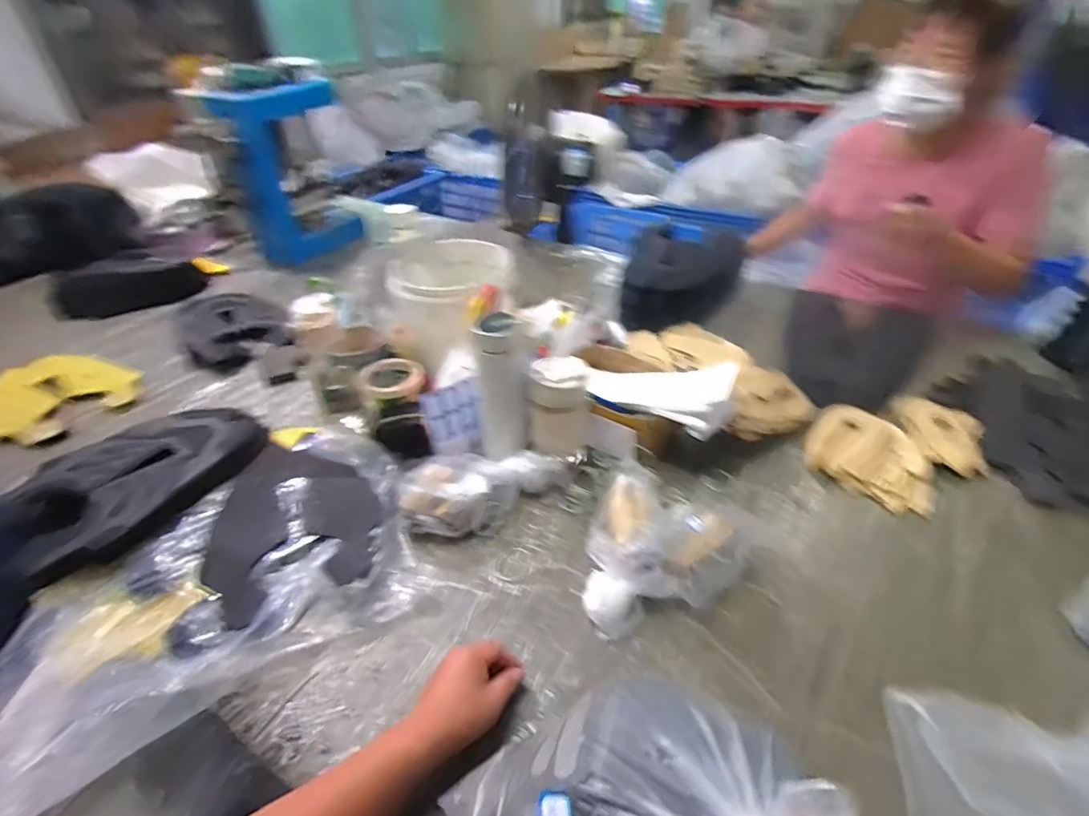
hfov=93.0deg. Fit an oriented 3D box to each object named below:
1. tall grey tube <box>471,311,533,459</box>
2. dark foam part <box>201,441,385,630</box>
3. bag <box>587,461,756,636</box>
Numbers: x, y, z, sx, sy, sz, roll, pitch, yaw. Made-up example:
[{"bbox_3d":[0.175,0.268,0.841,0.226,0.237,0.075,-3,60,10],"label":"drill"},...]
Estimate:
[{"bbox_3d":[-0.060,-0.030,0.750,0.076,0.208,0.069,-4,38,-1],"label":"tall grey tube"},{"bbox_3d":[-0.323,0.133,0.677,0.201,0.020,0.266,-13,39,-12],"label":"dark foam part"},{"bbox_3d":[0.149,0.166,0.618,0.192,0.089,0.205,5,39,11],"label":"bag"}]

